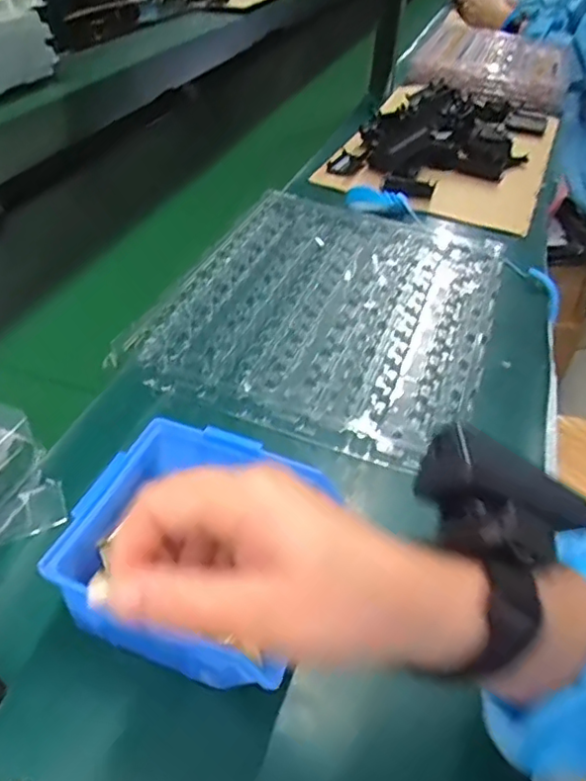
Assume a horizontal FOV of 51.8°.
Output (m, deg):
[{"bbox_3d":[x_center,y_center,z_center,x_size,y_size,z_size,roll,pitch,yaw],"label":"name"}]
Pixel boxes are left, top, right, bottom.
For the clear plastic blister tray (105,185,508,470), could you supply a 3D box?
[{"bbox_3d":[0.044,-0.090,0.599,0.288,0.023,0.373,19,43,14],"label":"clear plastic blister tray"}]

